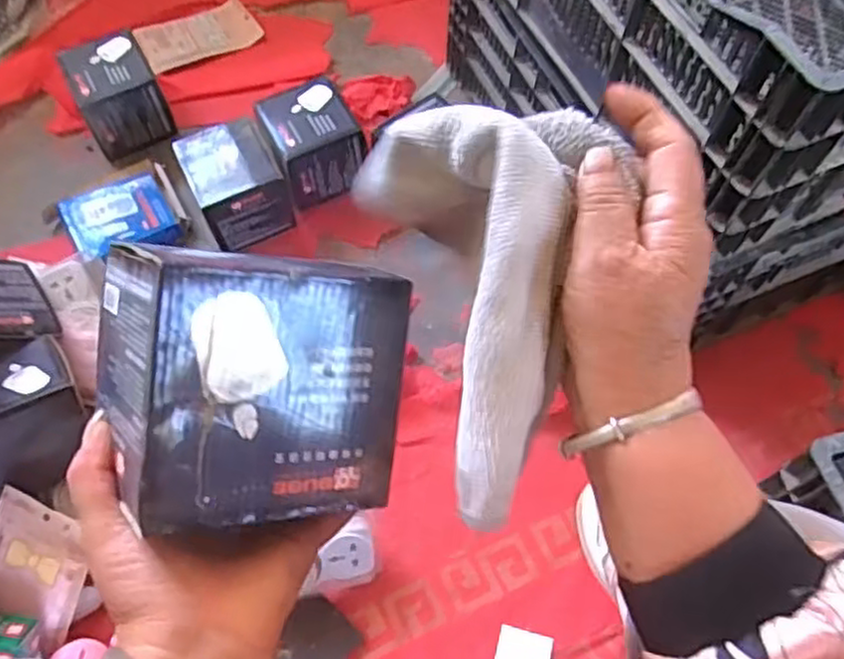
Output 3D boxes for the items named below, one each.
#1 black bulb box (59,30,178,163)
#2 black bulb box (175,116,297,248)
[{"bbox_3d":[-0.442,-0.343,1.047,0.112,0.099,0.125,-28,66,-15],"label":"black bulb box"},{"bbox_3d":[-0.248,-0.195,0.963,0.113,0.099,0.129,-24,65,-13],"label":"black bulb box"}]

